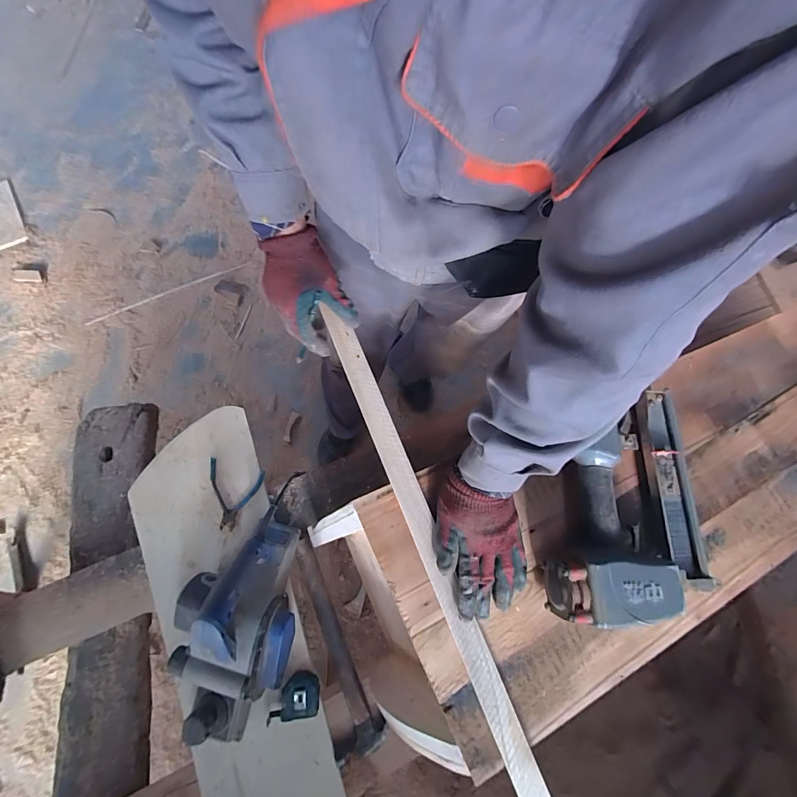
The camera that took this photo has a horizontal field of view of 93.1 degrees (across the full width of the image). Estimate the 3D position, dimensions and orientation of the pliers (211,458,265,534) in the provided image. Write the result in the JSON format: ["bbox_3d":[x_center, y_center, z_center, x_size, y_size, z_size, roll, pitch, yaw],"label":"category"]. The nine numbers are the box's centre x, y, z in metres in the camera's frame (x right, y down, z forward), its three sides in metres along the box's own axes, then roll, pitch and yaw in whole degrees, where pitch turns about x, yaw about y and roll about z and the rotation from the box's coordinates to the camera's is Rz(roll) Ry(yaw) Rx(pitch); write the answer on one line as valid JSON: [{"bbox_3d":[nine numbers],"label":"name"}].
[{"bbox_3d":[-0.322,0.184,0.715,0.104,0.011,0.117,15,76,1],"label":"pliers"}]

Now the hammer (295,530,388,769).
[{"bbox_3d":[-0.120,0.426,0.671,0.084,0.032,0.365,-19,78,-7],"label":"hammer"}]

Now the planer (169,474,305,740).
[{"bbox_3d":[-0.264,0.344,0.599,0.182,0.154,0.375,10,76,-1],"label":"planer"}]

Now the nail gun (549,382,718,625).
[{"bbox_3d":[0.286,0.129,0.488,0.204,0.077,0.282,1,76,-3],"label":"nail gun"}]

